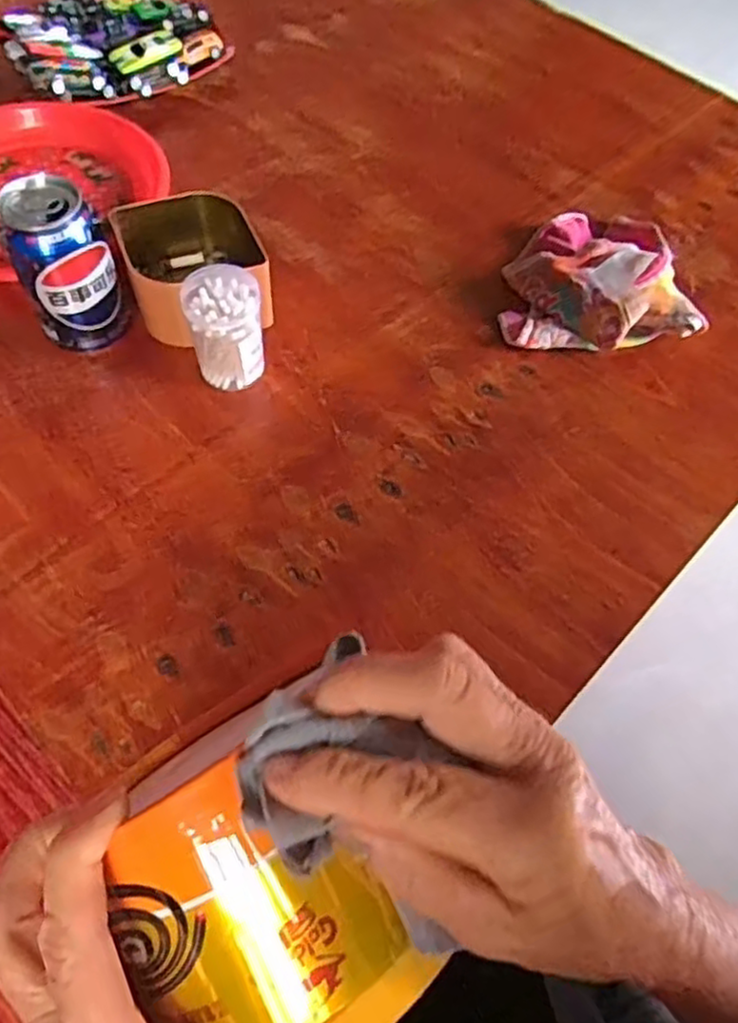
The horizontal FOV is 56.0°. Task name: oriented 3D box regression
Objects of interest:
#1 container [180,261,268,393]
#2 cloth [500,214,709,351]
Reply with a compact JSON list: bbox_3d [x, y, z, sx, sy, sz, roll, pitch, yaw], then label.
[{"bbox_3d":[-0.103,-0.131,0.504,0.051,0.074,0.051,-8,62,-9],"label":"container"},{"bbox_3d":[0.182,-0.203,0.577,0.147,0.054,0.160,-2,61,-5],"label":"cloth"}]

